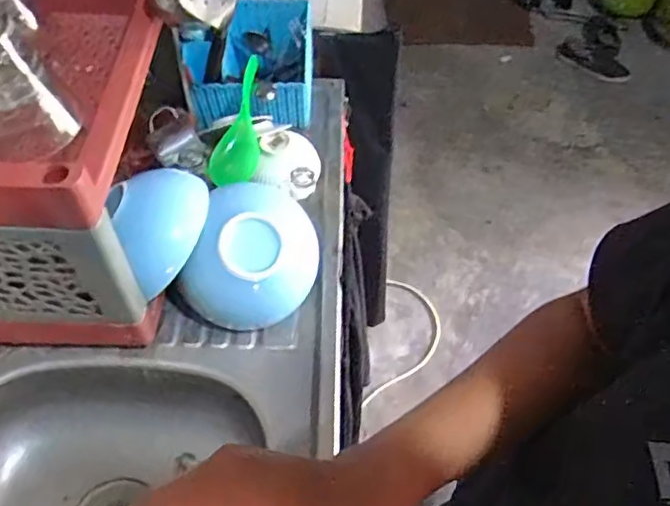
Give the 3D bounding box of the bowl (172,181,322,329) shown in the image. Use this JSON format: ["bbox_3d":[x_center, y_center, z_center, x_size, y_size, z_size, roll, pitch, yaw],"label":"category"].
[{"bbox_3d":[-0.098,-0.003,0.713,0.143,0.110,0.156,0,55,-1],"label":"bowl"}]

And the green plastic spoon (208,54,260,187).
[{"bbox_3d":[-0.121,-0.169,0.790,0.052,0.037,0.180,10,78,6],"label":"green plastic spoon"}]

